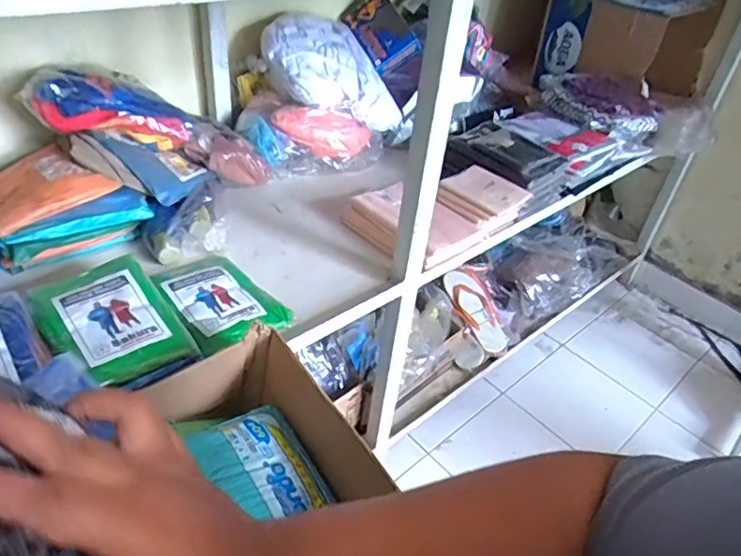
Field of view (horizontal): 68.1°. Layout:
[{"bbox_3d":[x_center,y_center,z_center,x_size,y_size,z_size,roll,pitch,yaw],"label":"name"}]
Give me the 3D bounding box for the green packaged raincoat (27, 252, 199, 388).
[{"bbox_3d":[-0.333,0.052,0.704,0.145,0.025,0.202,-25,49,-34],"label":"green packaged raincoat"}]

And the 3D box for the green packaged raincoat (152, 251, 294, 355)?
[{"bbox_3d":[-0.227,0.029,0.811,0.143,0.026,0.195,-27,50,-35],"label":"green packaged raincoat"}]

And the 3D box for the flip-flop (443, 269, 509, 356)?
[{"bbox_3d":[0.288,0.084,1.453,0.103,0.030,0.244,-19,70,-29],"label":"flip-flop"}]

